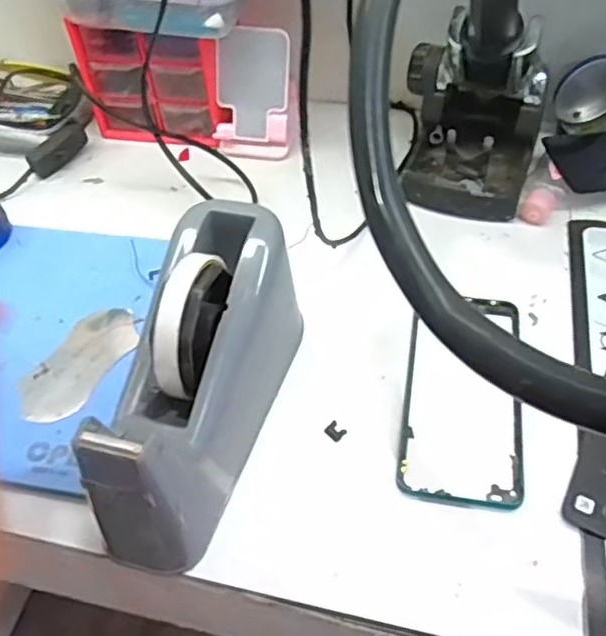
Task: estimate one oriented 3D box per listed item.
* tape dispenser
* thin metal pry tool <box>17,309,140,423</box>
[{"bbox_3d":[-0.058,0.032,0.377,0.074,0.106,0.201,8,51,11],"label":"tape dispenser"},{"bbox_3d":[-0.154,0.031,0.447,0.046,0.004,0.099,22,53,13],"label":"thin metal pry tool"}]

